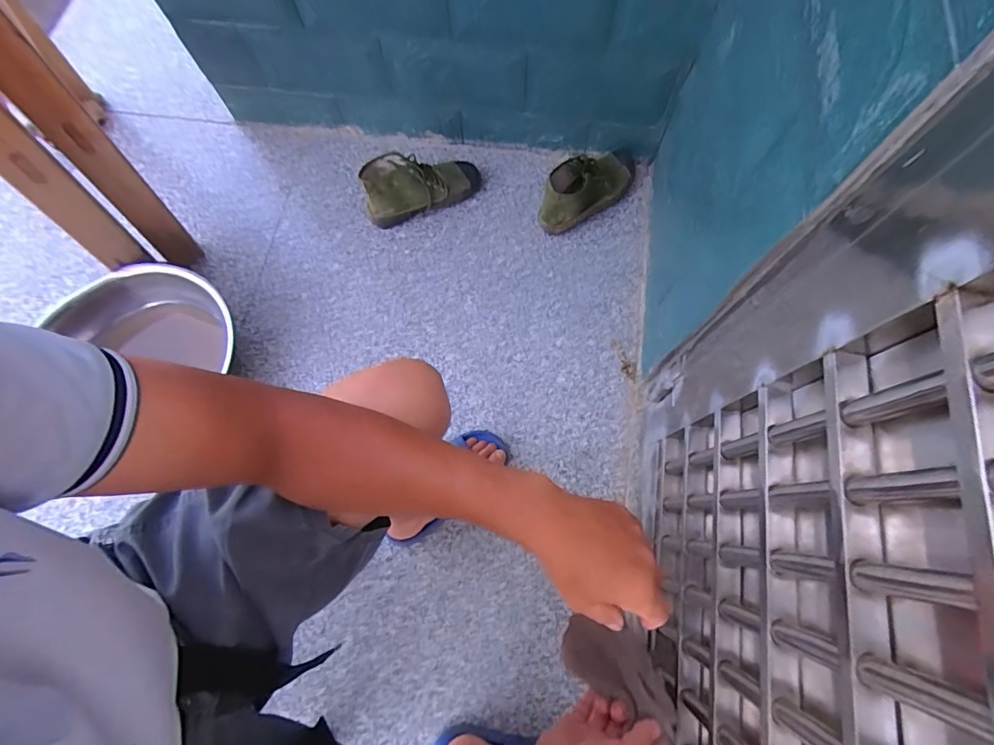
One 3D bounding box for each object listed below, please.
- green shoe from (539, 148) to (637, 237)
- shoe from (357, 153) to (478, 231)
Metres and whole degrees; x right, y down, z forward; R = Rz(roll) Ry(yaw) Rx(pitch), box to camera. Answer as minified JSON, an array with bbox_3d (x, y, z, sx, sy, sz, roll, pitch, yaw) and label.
[{"bbox_3d":[0.206,-0.409,0.985,0.273,0.115,0.092,-37,76,-11],"label":"green shoe"},{"bbox_3d":[-0.158,-0.407,0.982,0.260,0.123,0.089,-25,74,-8],"label":"shoe"}]

